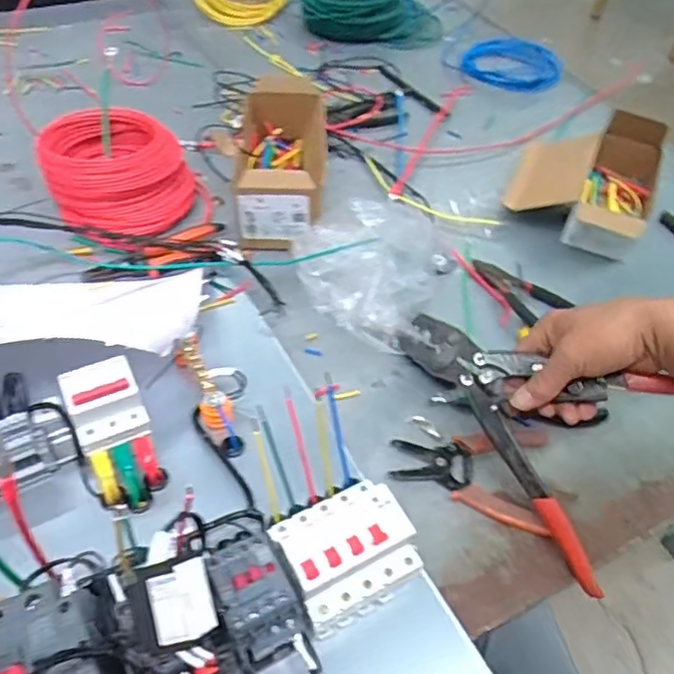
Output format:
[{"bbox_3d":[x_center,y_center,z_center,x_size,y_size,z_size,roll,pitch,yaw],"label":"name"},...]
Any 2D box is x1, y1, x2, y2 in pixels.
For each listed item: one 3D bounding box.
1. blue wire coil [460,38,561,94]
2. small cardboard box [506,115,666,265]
[{"bbox_3d":[0.322,-0.494,1.113,0.172,0.019,0.230,-5,50,-9],"label":"blue wire coil"},{"bbox_3d":[0.333,-0.215,0.819,0.178,0.097,0.220,23,52,14],"label":"small cardboard box"}]

